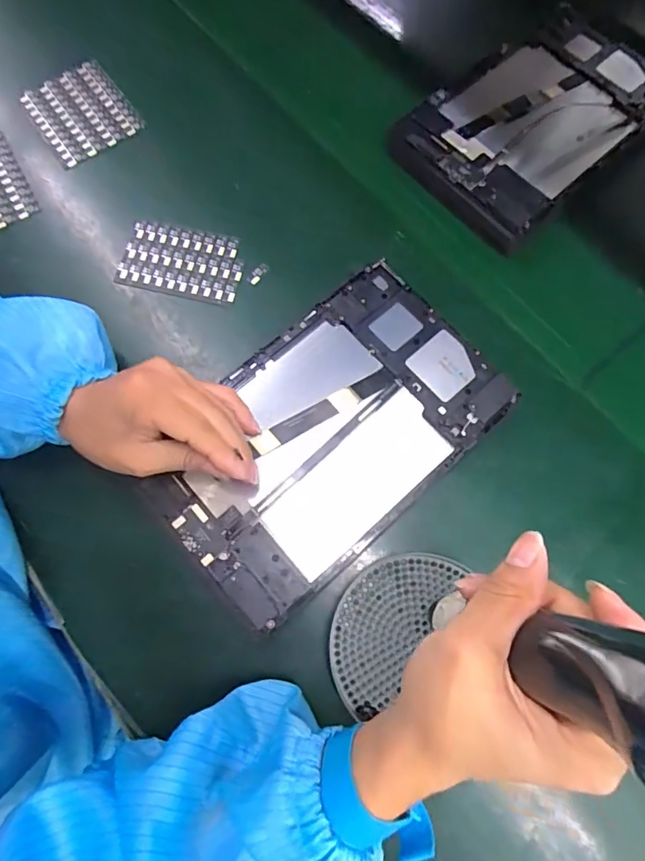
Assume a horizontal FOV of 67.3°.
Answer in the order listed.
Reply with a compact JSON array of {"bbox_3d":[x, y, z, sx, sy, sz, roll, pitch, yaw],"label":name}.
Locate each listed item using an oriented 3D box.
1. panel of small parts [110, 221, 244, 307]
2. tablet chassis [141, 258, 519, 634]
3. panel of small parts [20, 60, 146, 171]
[{"bbox_3d":[-0.117,-0.140,0.405,0.099,0.009,0.060,10,72,13],"label":"panel of small parts"},{"bbox_3d":[0.001,0.003,0.335,0.241,0.019,0.147,-42,76,-11],"label":"tablet chassis"},{"bbox_3d":[-0.225,-0.296,0.451,0.082,0.013,0.098,-37,69,-5],"label":"panel of small parts"}]

